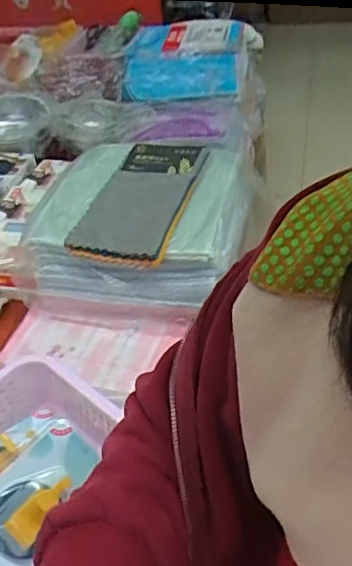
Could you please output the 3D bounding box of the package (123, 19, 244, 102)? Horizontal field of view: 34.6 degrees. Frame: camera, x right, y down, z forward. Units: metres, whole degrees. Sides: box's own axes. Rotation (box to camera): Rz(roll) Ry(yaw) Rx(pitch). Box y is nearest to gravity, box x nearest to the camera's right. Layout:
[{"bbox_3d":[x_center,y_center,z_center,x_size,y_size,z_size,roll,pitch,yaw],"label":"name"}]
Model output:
[{"bbox_3d":[0.019,-0.561,1.395,0.280,0.046,0.457,-2,41,6],"label":"package"}]

